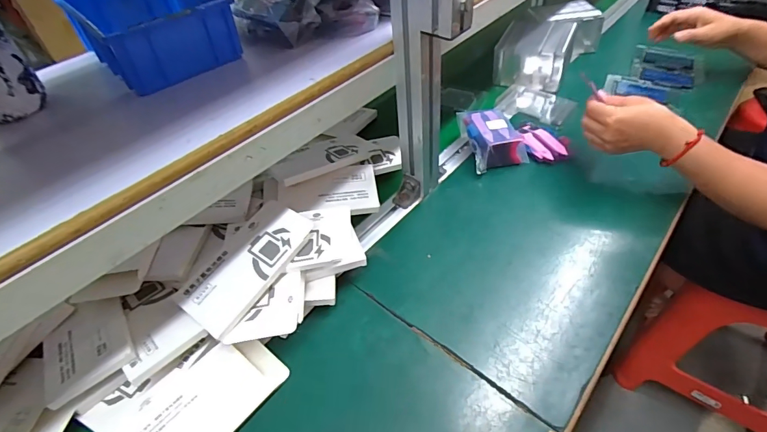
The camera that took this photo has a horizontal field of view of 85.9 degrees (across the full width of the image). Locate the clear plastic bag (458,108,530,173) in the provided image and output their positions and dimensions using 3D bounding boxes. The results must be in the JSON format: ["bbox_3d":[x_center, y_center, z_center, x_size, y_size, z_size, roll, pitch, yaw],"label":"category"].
[{"bbox_3d":[0.179,-0.128,0.668,0.086,0.045,0.109,-9,46,-3],"label":"clear plastic bag"}]

